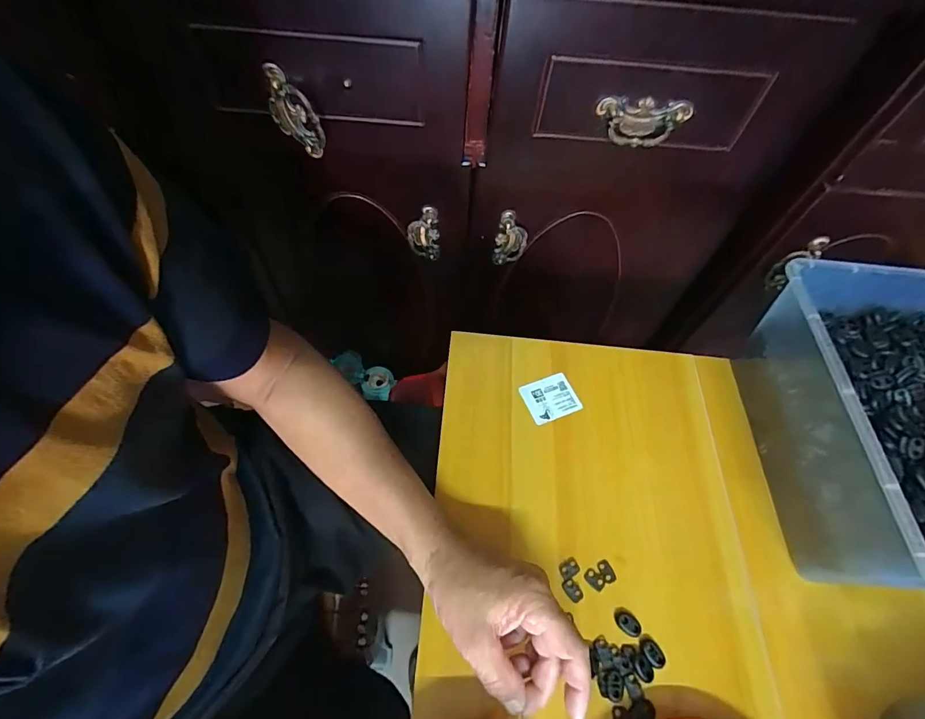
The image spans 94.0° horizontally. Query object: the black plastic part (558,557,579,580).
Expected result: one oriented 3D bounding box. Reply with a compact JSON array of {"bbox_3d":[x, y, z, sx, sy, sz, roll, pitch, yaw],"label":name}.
[{"bbox_3d":[0.097,0.190,0.391,0.019,0.004,0.014,-27,65,-19],"label":"black plastic part"}]

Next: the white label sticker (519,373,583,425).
[{"bbox_3d":[0.099,0.043,0.486,0.062,0.004,0.048,-17,66,-17],"label":"white label sticker"}]

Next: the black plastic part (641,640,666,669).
[{"bbox_3d":[0.161,0.247,0.362,0.015,0.004,0.022,-28,65,-19],"label":"black plastic part"}]

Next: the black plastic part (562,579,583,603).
[{"bbox_3d":[0.098,0.205,0.382,0.013,0.004,0.019,-29,66,-20],"label":"black plastic part"}]

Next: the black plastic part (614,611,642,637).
[{"bbox_3d":[0.143,0.227,0.371,0.023,0.005,0.015,38,64,17],"label":"black plastic part"}]

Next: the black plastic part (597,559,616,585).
[{"bbox_3d":[0.130,0.191,0.388,0.013,0.004,0.018,-17,62,-14],"label":"black plastic part"}]

